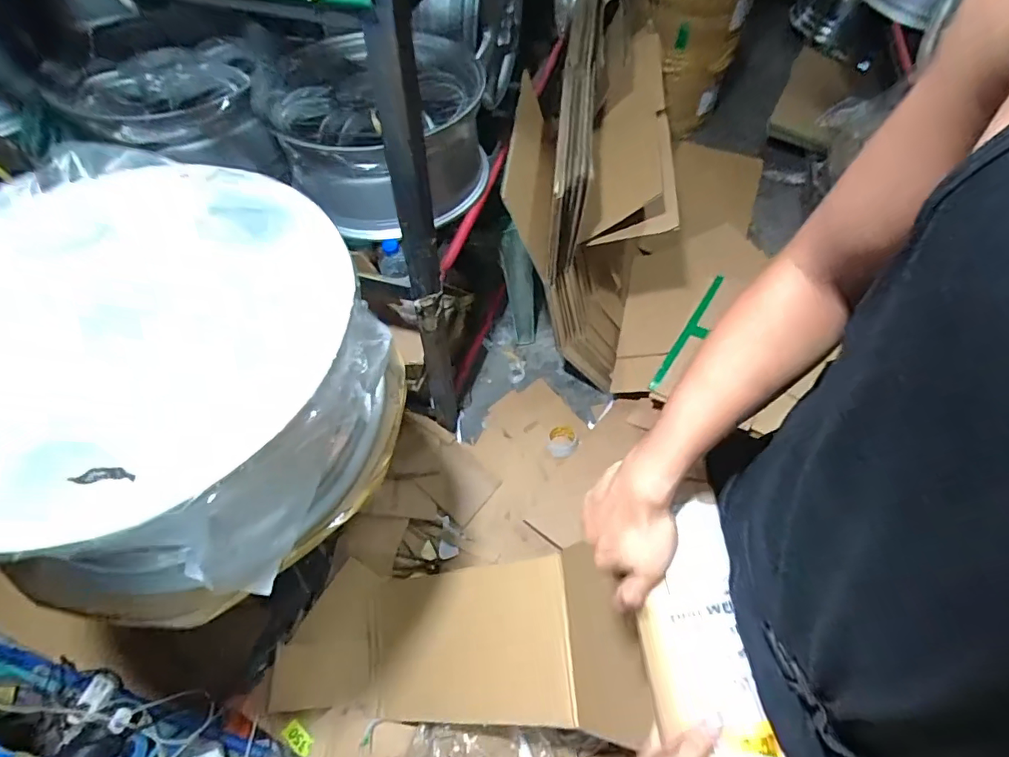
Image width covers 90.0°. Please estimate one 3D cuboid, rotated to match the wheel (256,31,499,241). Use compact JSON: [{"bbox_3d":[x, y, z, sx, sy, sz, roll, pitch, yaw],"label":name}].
[{"bbox_3d":[-0.262,-0.556,1.113,0.450,0.226,0.440,1,57,-2],"label":"wheel"}]

